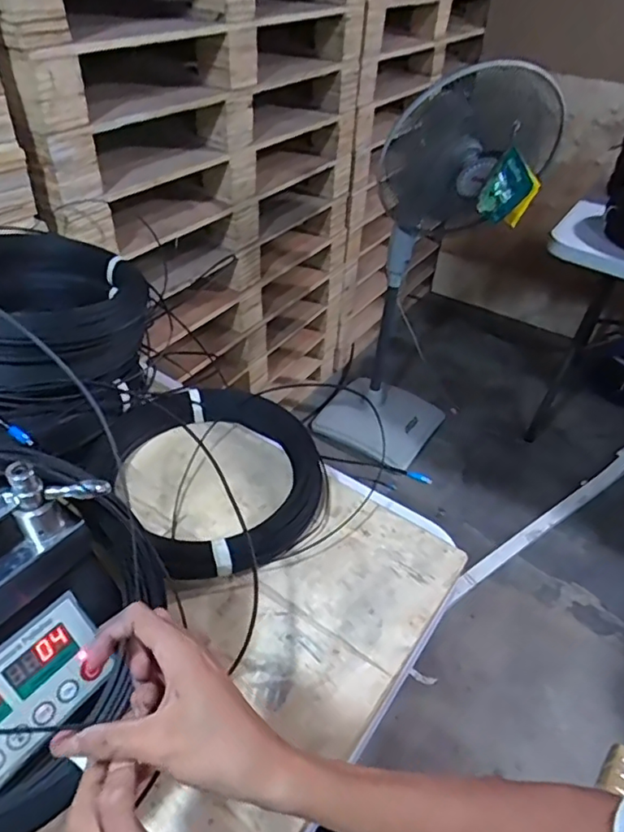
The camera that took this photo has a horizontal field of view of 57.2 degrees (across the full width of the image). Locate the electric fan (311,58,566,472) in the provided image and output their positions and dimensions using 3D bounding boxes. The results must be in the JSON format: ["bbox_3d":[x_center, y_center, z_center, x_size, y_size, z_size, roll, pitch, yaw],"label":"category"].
[{"bbox_3d":[0.315,-0.355,1.624,0.413,1.063,0.322,21,45,17],"label":"electric fan"}]

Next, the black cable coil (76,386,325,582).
[{"bbox_3d":[-0.125,0.066,0.785,0.274,0.041,0.293,2,43,-2],"label":"black cable coil"}]

